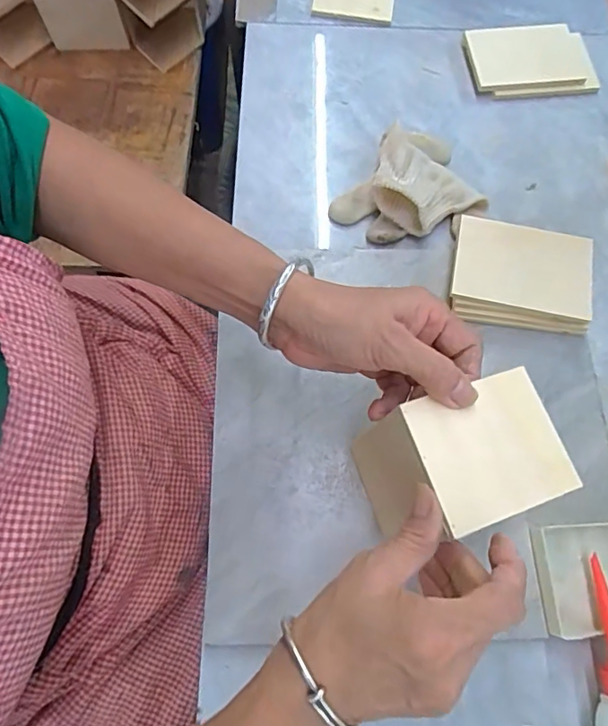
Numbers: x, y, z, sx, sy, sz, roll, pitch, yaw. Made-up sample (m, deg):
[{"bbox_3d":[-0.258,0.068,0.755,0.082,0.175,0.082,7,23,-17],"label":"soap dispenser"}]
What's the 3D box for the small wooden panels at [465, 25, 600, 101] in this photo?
[{"bbox_3d":[0.225,-0.305,0.514,0.122,0.017,0.083,-4,72,-3],"label":"small wooden panels"}]

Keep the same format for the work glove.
[{"bbox_3d":[0.101,-0.156,0.450,0.108,0.033,0.124,35,74,9],"label":"work glove"}]

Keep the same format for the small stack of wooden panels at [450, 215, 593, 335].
[{"bbox_3d":[0.178,-0.072,0.423,0.115,0.035,0.084,7,71,1],"label":"small stack of wooden panels"}]

